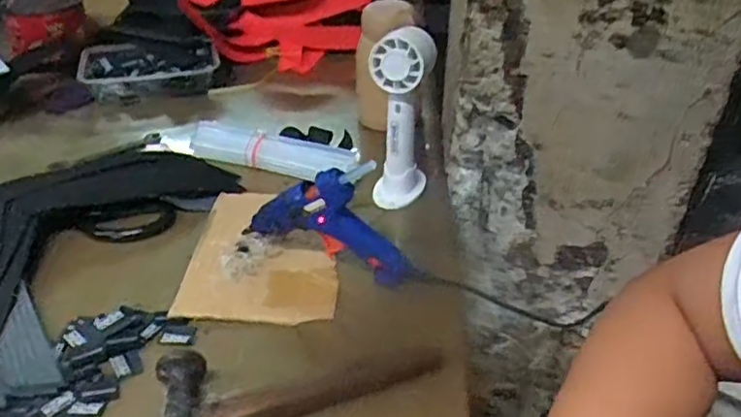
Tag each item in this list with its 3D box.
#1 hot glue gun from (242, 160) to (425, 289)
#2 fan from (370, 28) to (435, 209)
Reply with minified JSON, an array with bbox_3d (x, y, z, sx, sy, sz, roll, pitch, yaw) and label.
[{"bbox_3d":[-0.031,0.009,0.513,0.146,0.099,0.024,15,37,16],"label":"hot glue gun"},{"bbox_3d":[0.028,-0.083,0.603,0.062,0.164,0.056,3,35,0],"label":"fan"}]

